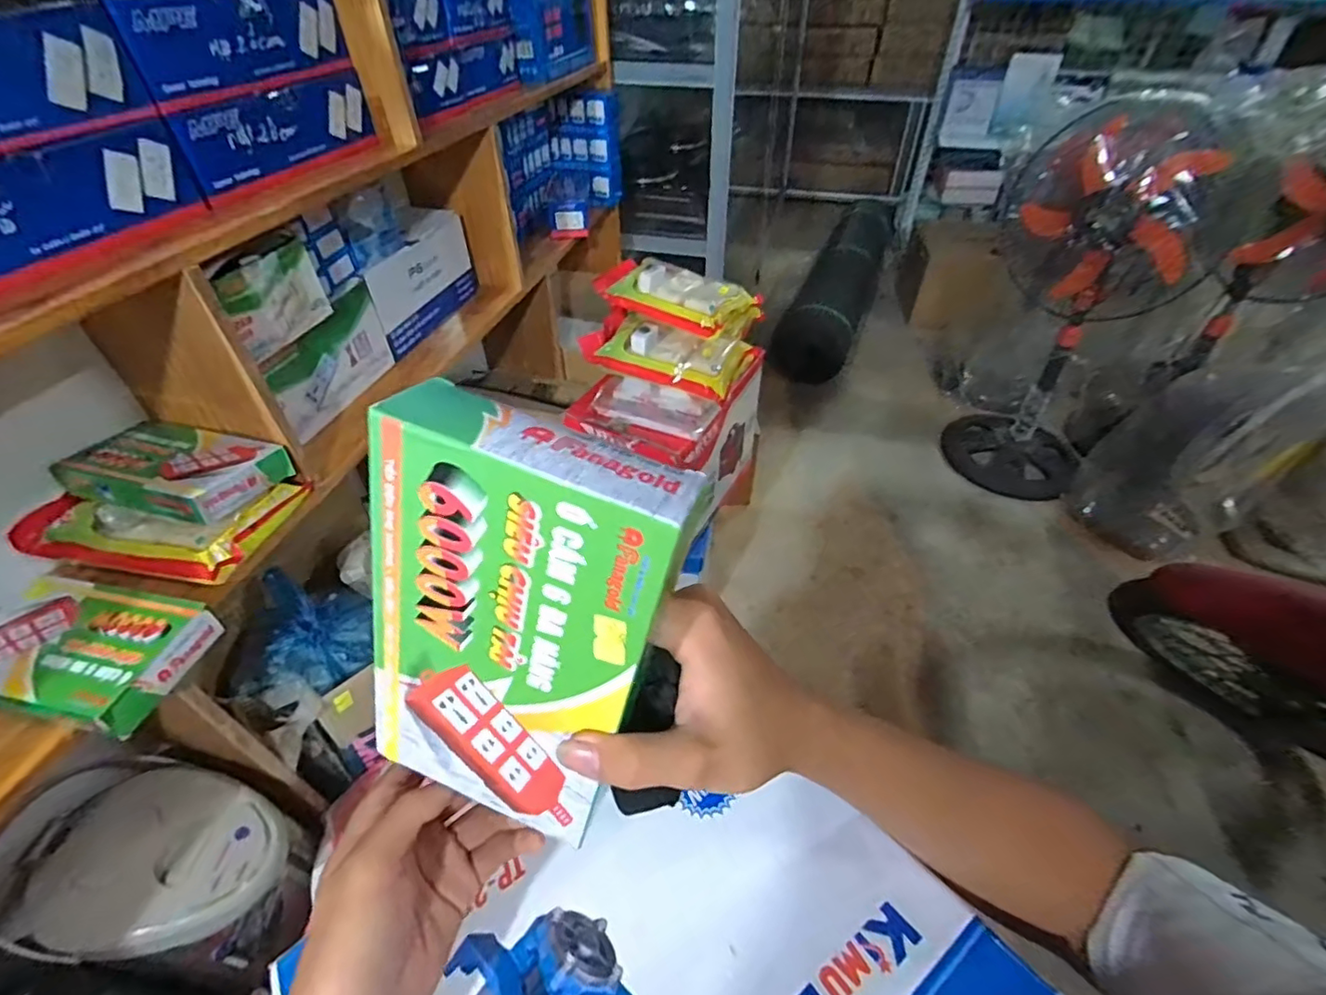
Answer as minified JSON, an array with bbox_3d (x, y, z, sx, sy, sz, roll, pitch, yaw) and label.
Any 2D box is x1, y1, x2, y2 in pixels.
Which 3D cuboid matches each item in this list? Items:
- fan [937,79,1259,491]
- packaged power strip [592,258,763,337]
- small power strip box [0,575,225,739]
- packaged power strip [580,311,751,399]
[{"bbox_3d":[1.100,-0.496,1.575,0.479,0.934,0.466,27,50,26],"label":"fan"},{"bbox_3d":[0.013,-0.357,0.977,0.269,0.055,0.141,22,48,22],"label":"packaged power strip"},{"bbox_3d":[-0.544,0.145,0.539,0.189,0.038,0.121,8,44,9],"label":"small power strip box"},{"bbox_3d":[0.003,-0.237,0.924,0.247,0.051,0.146,17,46,17],"label":"packaged power strip"}]

